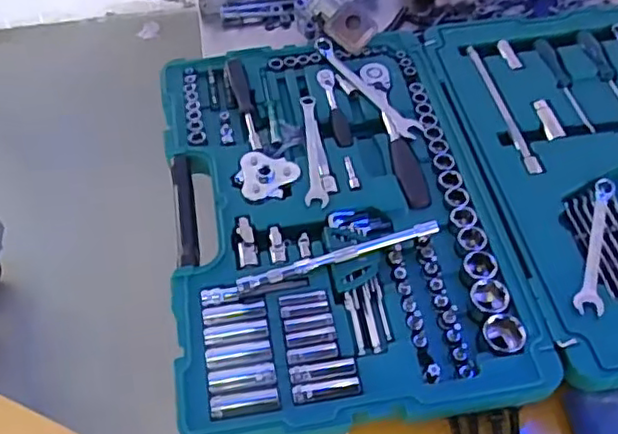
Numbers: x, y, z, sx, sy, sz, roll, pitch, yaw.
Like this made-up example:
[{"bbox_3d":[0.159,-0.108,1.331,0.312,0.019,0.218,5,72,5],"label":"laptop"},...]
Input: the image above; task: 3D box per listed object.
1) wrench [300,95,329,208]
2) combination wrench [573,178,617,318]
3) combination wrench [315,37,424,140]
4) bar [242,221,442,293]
[{"bbox_3d":[0.004,-0.085,0.779,0.025,0.011,0.178,-4,53,-2],"label":"wrench"},{"bbox_3d":[0.321,0.029,0.701,0.028,0.018,0.195,16,55,13],"label":"combination wrench"},{"bbox_3d":[0.076,-0.178,0.847,0.030,0.015,0.214,-30,58,-20],"label":"combination wrench"},{"bbox_3d":[0.033,0.041,0.675,0.223,0.017,0.019,-16,55,-10],"label":"bar"}]

